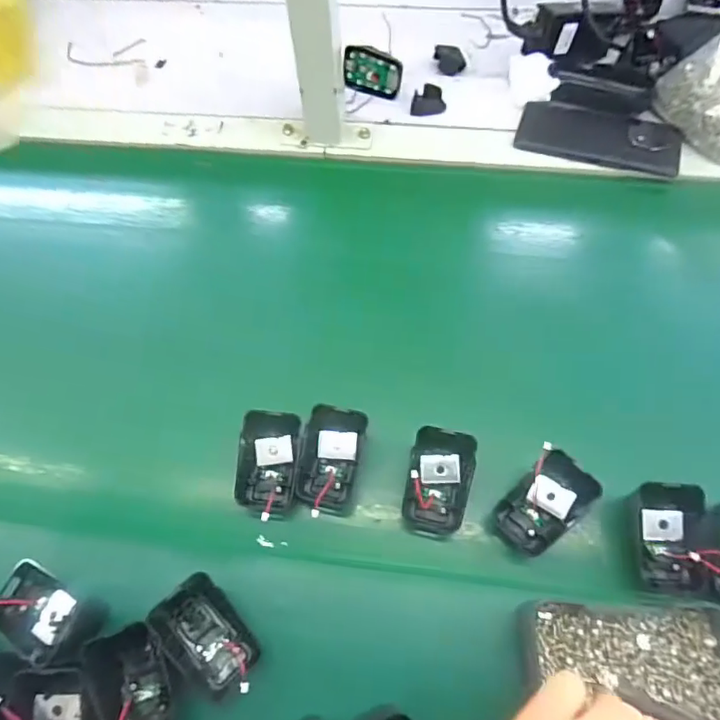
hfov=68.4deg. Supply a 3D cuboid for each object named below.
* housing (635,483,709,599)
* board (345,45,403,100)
[{"bbox_3d":[0.212,0.120,0.362,0.044,0.034,0.072,4,63,2],"label":"housing"},{"bbox_3d":[0.015,-0.325,0.597,0.068,0.043,0.014,20,36,10],"label":"board"}]

